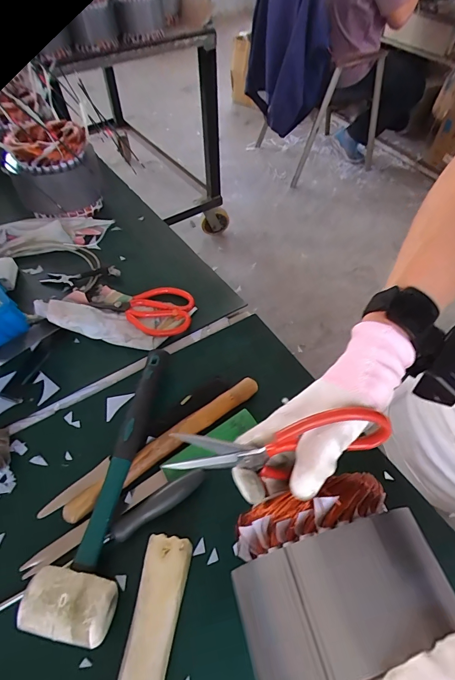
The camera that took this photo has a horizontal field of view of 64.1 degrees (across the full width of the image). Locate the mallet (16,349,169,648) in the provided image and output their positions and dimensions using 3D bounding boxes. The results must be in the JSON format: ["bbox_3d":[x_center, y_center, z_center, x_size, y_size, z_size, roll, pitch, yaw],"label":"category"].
[{"bbox_3d":[-0.116,0.133,0.381,0.070,0.046,0.281,5,54,6],"label":"mallet"}]

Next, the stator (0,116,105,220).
[{"bbox_3d":[-0.295,-0.285,0.635,0.138,0.149,0.138,-20,56,-12],"label":"stator"}]

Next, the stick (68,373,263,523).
[{"bbox_3d":[-0.065,0.115,0.412,0.249,0.016,0.022,-33,59,-20],"label":"stick"}]

